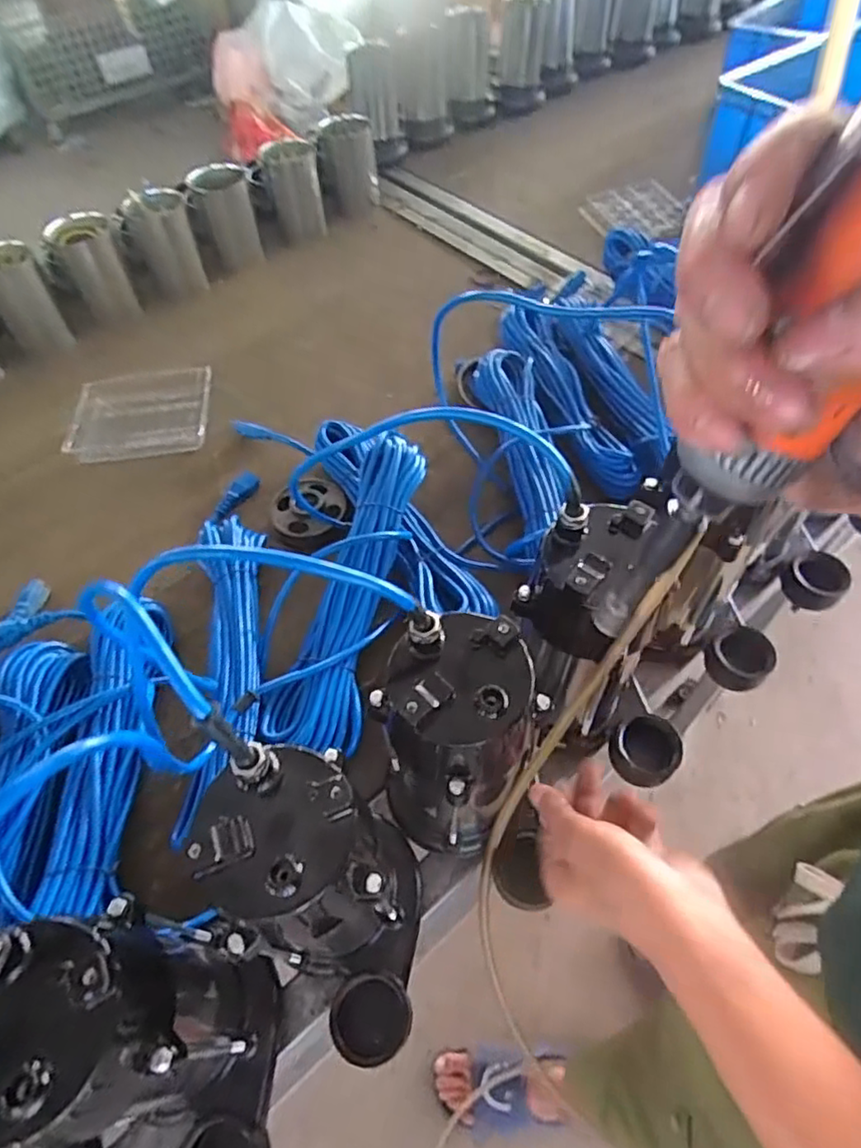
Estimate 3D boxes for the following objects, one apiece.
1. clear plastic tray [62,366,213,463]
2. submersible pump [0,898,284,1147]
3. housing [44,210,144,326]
[{"bbox_3d":[-0.390,-0.221,0.855,0.191,0.025,0.160,-7,53,-1],"label":"clear plastic tray"},{"bbox_3d":[-0.153,0.273,0.343,0.098,0.238,0.144,-17,54,-9],"label":"submersible pump"},{"bbox_3d":[-0.519,-0.481,0.986,0.092,0.130,0.083,-21,55,-12],"label":"housing"}]

